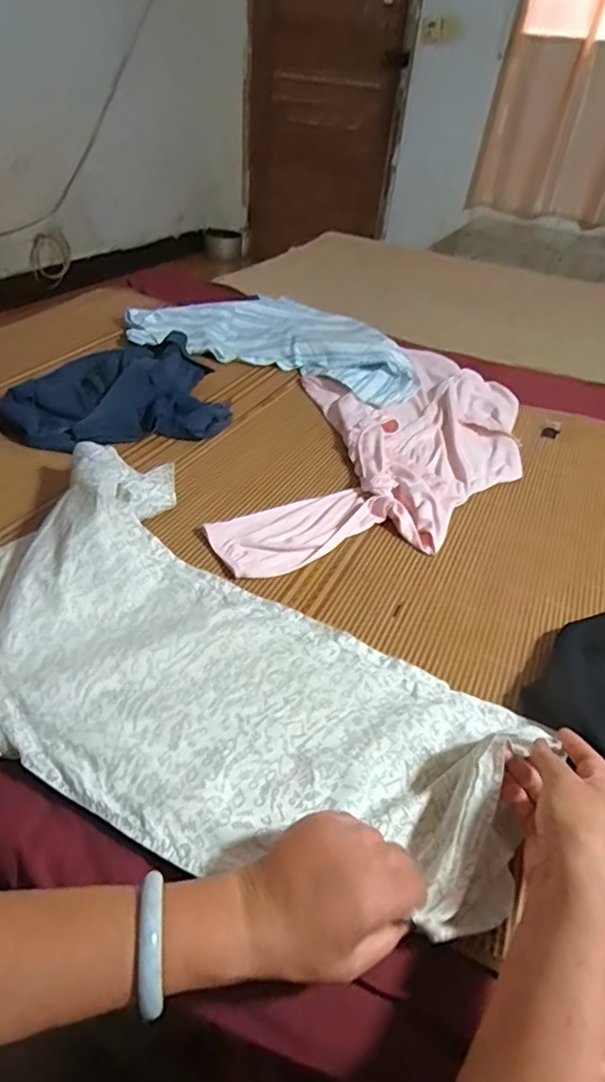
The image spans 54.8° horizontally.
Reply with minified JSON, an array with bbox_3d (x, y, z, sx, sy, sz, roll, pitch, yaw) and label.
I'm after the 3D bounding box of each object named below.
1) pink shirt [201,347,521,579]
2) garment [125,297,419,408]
[{"bbox_3d":[0.157,-0.155,0.965,0.391,0.037,0.727,13,39,8],"label":"pink shirt"},{"bbox_3d":[-0.037,-0.439,1.250,0.598,0.048,0.369,19,41,14],"label":"garment"}]

